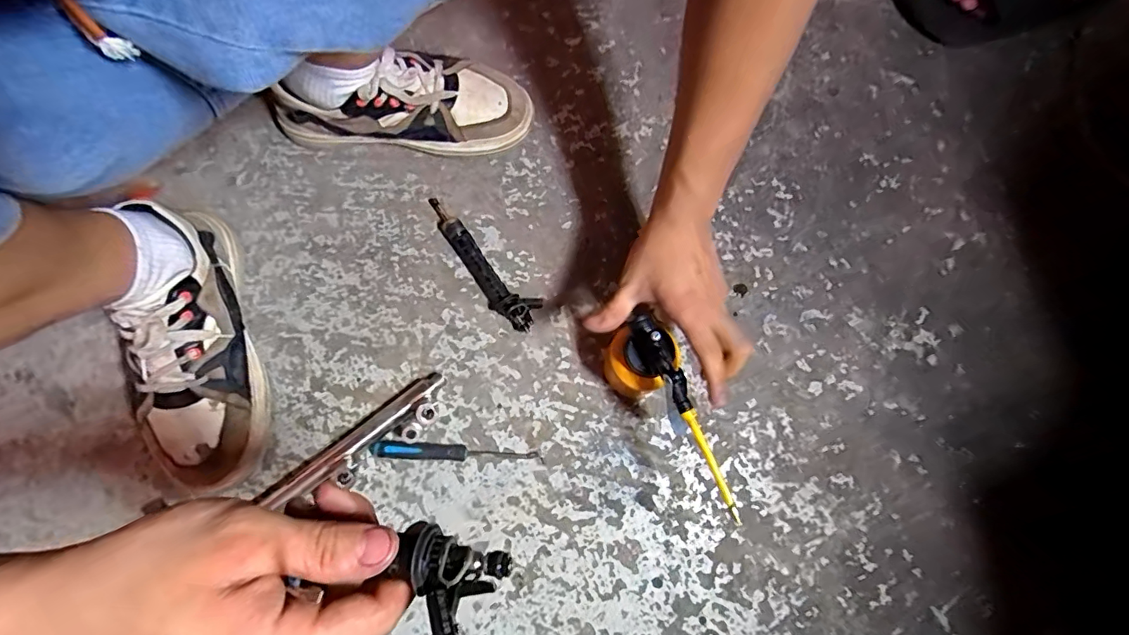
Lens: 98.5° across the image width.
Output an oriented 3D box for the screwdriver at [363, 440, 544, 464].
[{"bbox_3d":[-0.102,0.128,0.460,0.159,0.023,0.013,3,77,1],"label":"screwdriver"}]

